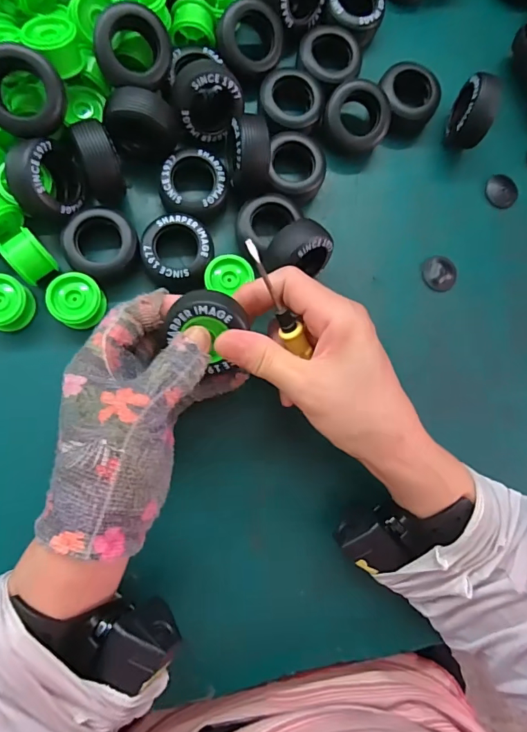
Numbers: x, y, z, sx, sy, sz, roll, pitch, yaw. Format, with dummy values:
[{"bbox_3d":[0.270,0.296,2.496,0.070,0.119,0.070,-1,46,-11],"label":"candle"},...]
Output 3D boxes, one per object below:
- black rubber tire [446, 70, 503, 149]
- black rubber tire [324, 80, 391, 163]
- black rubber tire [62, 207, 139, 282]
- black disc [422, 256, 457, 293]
[{"bbox_3d":[0.160,-0.192,0.340,0.022,0.049,0.042,14,83,-6],"label":"black rubber tire"},{"bbox_3d":[0.070,-0.187,0.338,0.048,0.027,0.045,-1,98,-6],"label":"black rubber tire"},{"bbox_3d":[-0.111,-0.084,0.305,0.047,0.023,0.043,1,85,-7],"label":"black rubber tire"},{"bbox_3d":[0.139,-0.073,0.348,0.029,0.004,0.028,1,85,-7],"label":"black disc"}]

